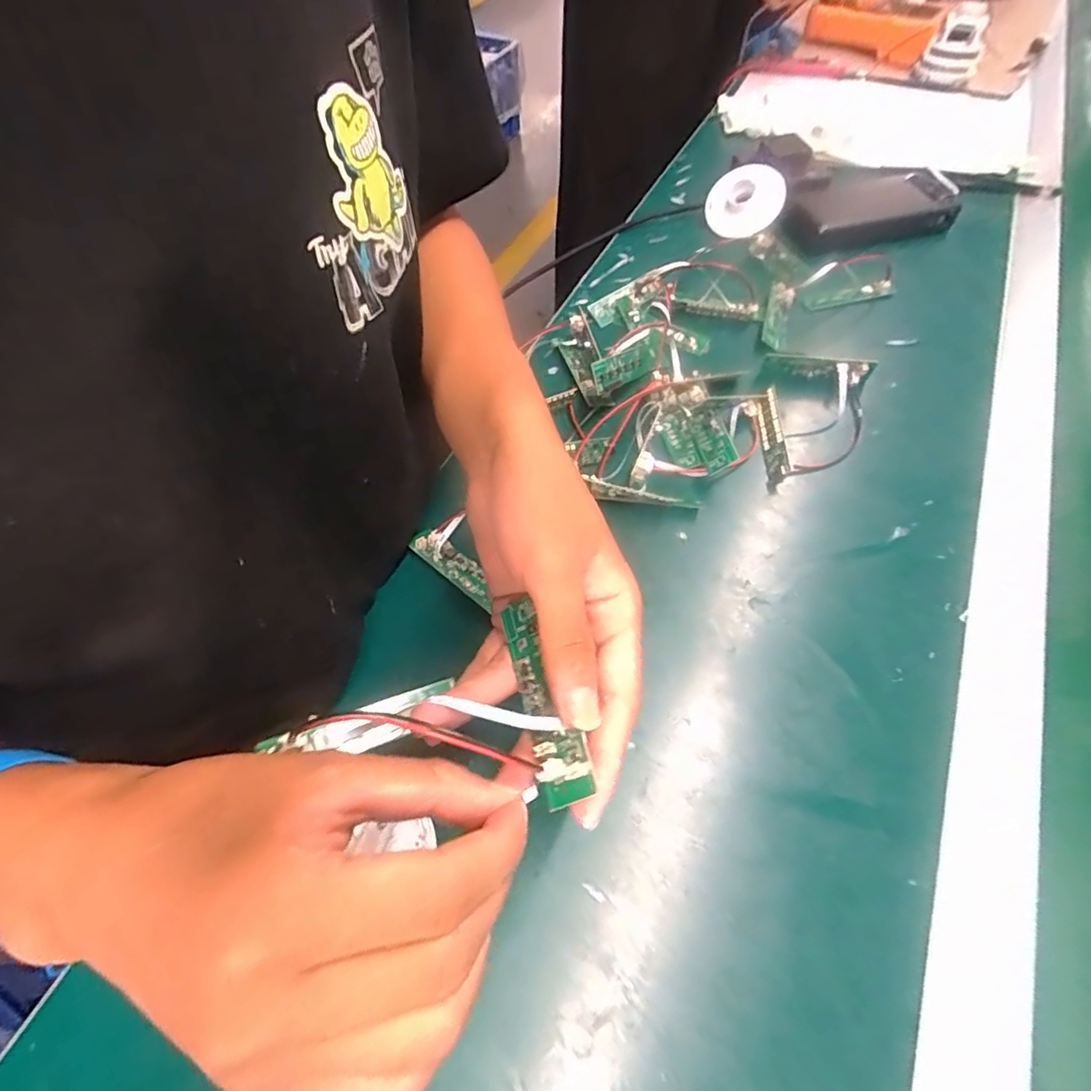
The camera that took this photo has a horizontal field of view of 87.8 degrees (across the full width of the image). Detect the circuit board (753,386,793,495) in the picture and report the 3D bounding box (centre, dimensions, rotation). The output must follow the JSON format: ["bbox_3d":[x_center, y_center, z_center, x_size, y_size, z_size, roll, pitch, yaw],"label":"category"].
[{"bbox_3d":[0.160,-0.078,0.401,0.015,0.013,0.080,0,57,1],"label":"circuit board"}]

